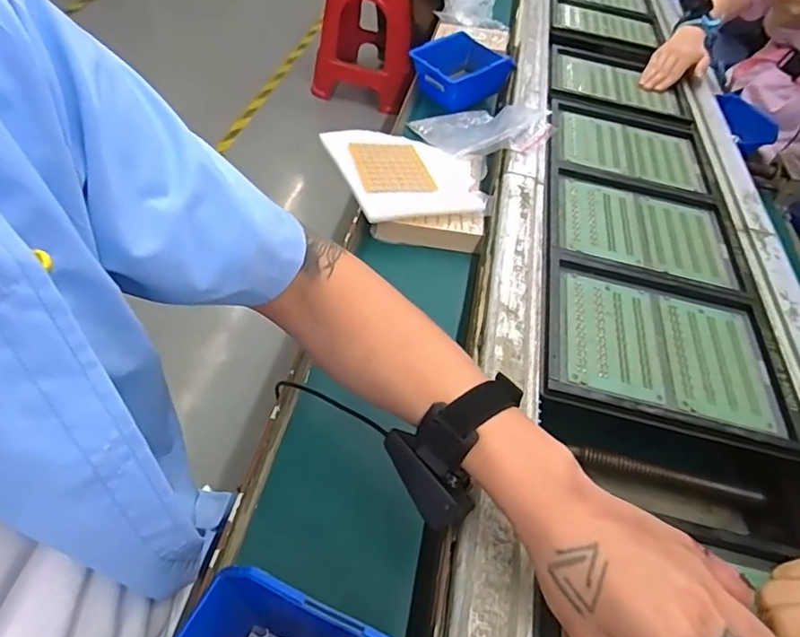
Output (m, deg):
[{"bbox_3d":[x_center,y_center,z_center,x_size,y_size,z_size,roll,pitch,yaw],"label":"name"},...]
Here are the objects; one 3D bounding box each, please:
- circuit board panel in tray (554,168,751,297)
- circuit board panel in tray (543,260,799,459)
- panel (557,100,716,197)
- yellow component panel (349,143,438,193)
[{"bbox_3d":[0.281,-0.105,0.630,0.205,0.012,0.166,14,47,3],"label":"circuit board panel in tray"},{"bbox_3d":[0.242,0.026,0.509,0.210,0.021,0.178,14,47,3],"label":"circuit board panel in tray"},{"bbox_3d":[0.313,-0.229,0.755,0.207,0.025,0.188,13,47,3],"label":"panel"},{"bbox_3d":[-0.009,-0.186,0.677,0.084,0.008,0.119,-6,49,-15],"label":"yellow component panel"}]

